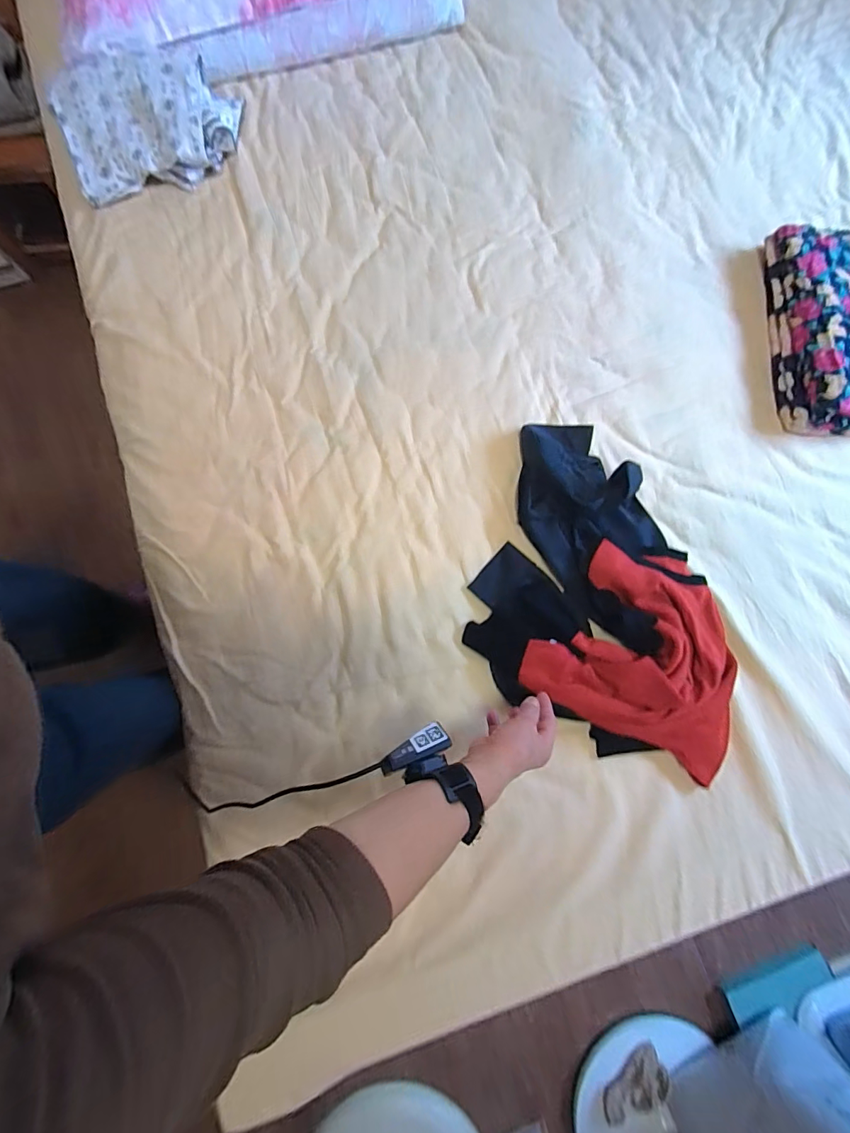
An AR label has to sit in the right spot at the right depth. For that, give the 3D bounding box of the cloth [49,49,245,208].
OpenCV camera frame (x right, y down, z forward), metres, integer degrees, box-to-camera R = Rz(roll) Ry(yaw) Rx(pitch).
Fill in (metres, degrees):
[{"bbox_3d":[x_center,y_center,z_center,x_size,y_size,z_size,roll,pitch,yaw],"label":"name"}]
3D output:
[{"bbox_3d":[-0.485,-0.781,0.790,0.306,0.090,0.214,-11,79,-3],"label":"cloth"}]

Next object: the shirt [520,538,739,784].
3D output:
[{"bbox_3d":[0.321,0.121,0.624,0.297,0.069,0.256,31,80,5],"label":"shirt"}]

